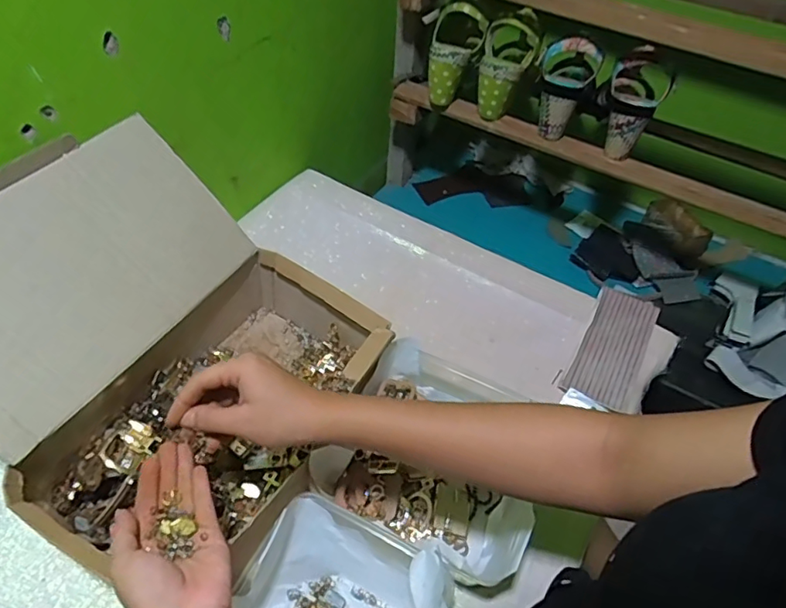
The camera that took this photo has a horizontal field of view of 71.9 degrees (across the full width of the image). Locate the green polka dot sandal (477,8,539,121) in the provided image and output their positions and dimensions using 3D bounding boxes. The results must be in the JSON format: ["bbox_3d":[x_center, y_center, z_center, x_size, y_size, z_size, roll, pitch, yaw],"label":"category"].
[{"bbox_3d":[0.168,-0.353,0.803,0.077,0.135,0.080,15,48,7],"label":"green polka dot sandal"}]

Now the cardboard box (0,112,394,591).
[{"bbox_3d":[-0.223,0.040,0.525,0.329,0.219,0.332,31,54,18],"label":"cardboard box"}]

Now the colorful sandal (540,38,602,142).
[{"bbox_3d":[0.243,-0.316,0.781,0.080,0.127,0.084,22,50,13],"label":"colorful sandal"}]

